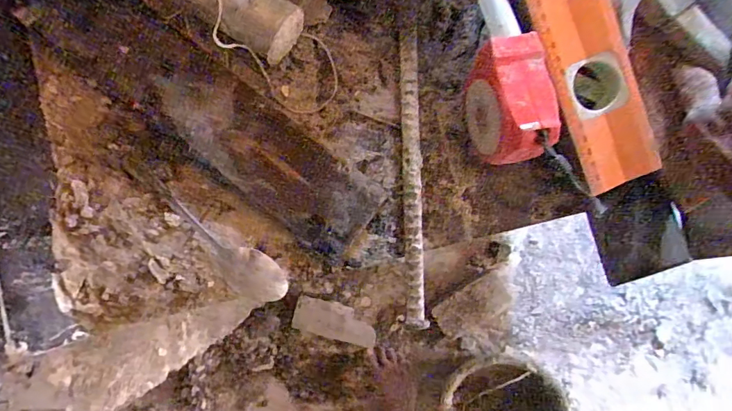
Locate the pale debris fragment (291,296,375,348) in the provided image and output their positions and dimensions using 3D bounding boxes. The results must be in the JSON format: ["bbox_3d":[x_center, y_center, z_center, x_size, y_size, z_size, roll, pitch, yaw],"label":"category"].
[{"bbox_3d":[-0.069,0.270,1.083,0.192,0.013,0.079,14,85,-1],"label":"pale debris fragment"}]

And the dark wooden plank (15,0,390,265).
[{"bbox_3d":[-0.120,-0.075,0.353,0.298,0.012,0.067,38,85,-2],"label":"dark wooden plank"}]

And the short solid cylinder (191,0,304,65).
[{"bbox_3d":[-0.084,-0.139,0.345,0.074,0.045,0.043,34,83,0],"label":"short solid cylinder"}]

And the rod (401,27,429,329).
[{"bbox_3d":[0.036,-0.022,0.361,0.015,0.014,0.229,0,88,-5],"label":"rod"}]

